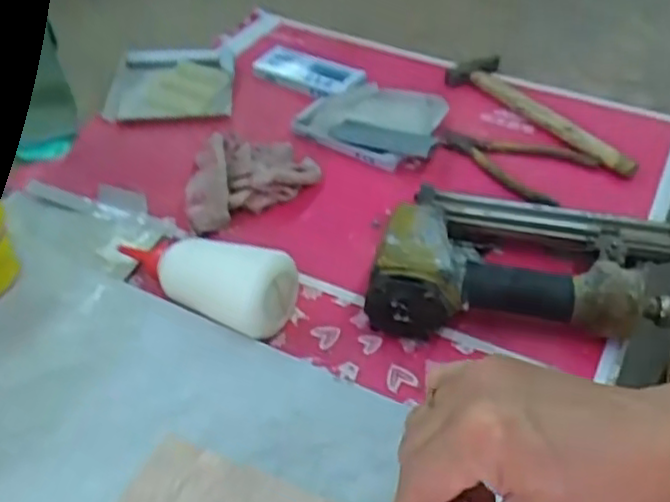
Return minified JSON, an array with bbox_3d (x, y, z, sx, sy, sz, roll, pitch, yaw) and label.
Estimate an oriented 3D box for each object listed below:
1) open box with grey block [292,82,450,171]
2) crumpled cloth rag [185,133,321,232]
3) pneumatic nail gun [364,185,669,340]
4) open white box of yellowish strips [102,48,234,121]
[{"bbox_3d":[0.038,-0.137,0.745,0.143,0.026,0.121,15,43,13],"label":"open box with grey block"},{"bbox_3d":[-0.091,-0.076,0.664,0.131,0.031,0.094,-26,49,-28],"label":"crumpled cloth rag"},{"bbox_3d":[0.156,0.012,0.547,0.240,0.063,0.144,8,42,6],"label":"pneumatic nail gun"},{"bbox_3d":[-0.190,-0.198,0.812,0.141,0.026,0.141,-3,41,-5],"label":"open white box of yellowish strips"}]

